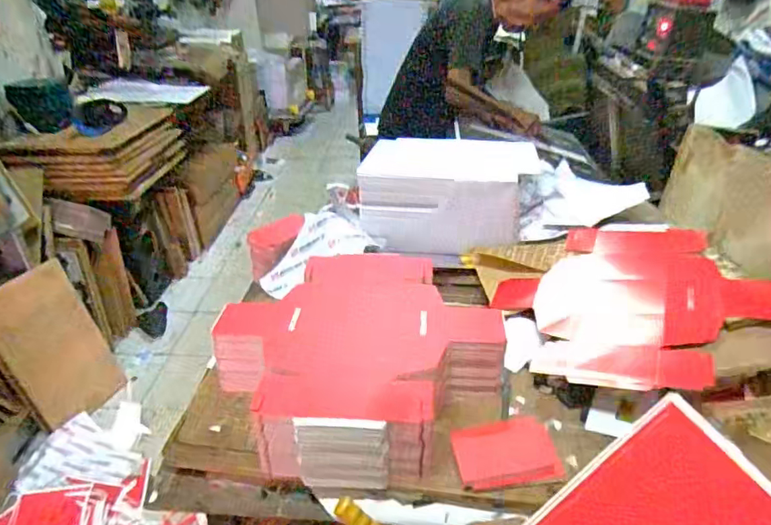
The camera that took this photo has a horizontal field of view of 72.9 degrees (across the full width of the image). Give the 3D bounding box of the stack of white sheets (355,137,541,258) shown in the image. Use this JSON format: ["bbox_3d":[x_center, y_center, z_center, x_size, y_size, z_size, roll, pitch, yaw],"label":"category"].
[{"bbox_3d":[0.156,-0.180,1.329,0.418,0.193,0.300,7,32,13],"label":"stack of white sheets"}]

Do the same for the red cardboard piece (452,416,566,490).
[{"bbox_3d":[0.180,0.286,0.779,0.145,0.013,0.092,-13,69,4],"label":"red cardboard piece"}]

